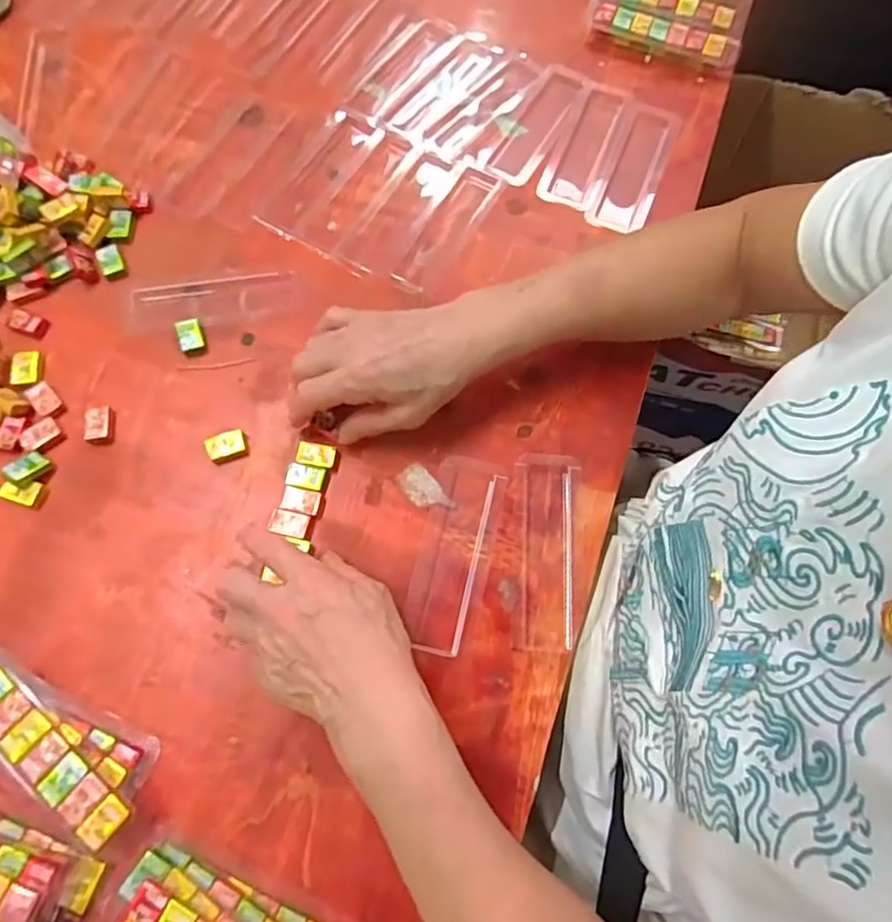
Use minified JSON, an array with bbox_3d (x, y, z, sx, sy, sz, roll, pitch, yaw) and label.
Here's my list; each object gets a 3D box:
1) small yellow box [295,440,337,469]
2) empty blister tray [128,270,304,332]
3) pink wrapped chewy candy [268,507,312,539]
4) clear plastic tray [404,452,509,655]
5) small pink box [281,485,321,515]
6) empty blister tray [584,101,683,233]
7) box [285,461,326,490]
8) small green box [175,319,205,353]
[{"bbox_3d":[-0.091,-0.005,0.426,0.026,0.007,0.018,9,72,1],"label":"small yellow box"},{"bbox_3d":[-0.176,-0.124,0.463,0.127,0.006,0.038,-10,73,-5],"label":"empty blister tray"},{"bbox_3d":[-0.106,0.043,0.408,0.028,0.012,0.018,12,72,3],"label":"pink wrapped chewy candy"},{"bbox_3d":[0.006,0.061,0.404,0.047,0.010,0.128,13,72,3],"label":"clear plastic tray"},{"bbox_3d":[-0.099,0.028,0.415,0.024,0.008,0.017,11,72,2],"label":"small pink box"},{"bbox_3d":[0.160,-0.249,0.510,0.047,0.008,0.137,22,73,6],"label":"empty blister tray"},{"bbox_3d":[-0.097,0.011,0.420,0.026,0.008,0.017,10,72,2],"label":"box"},{"bbox_3d":[-0.191,-0.094,0.452,0.017,0.005,0.025,-16,73,-6],"label":"small green box"}]

